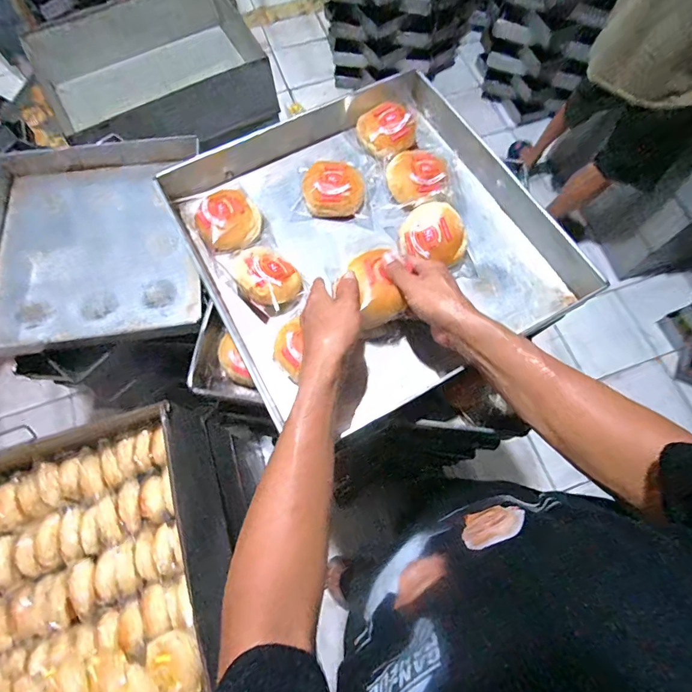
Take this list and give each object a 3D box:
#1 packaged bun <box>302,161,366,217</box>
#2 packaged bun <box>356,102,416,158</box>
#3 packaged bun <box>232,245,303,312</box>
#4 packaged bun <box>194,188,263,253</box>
[{"bbox_3d":[-0.018,-0.236,0.619,0.090,0.037,0.076,4,70,2],"label":"packaged bun"},{"bbox_3d":[0.070,-0.346,0.653,0.082,0.036,0.084,0,70,0],"label":"packaged bun"},{"bbox_3d":[-0.105,-0.093,0.566,0.078,0.046,0.102,-30,73,-10],"label":"packaged bun"},{"bbox_3d":[-0.169,-0.182,0.594,0.086,0.034,0.103,-21,71,-7],"label":"packaged bun"}]

